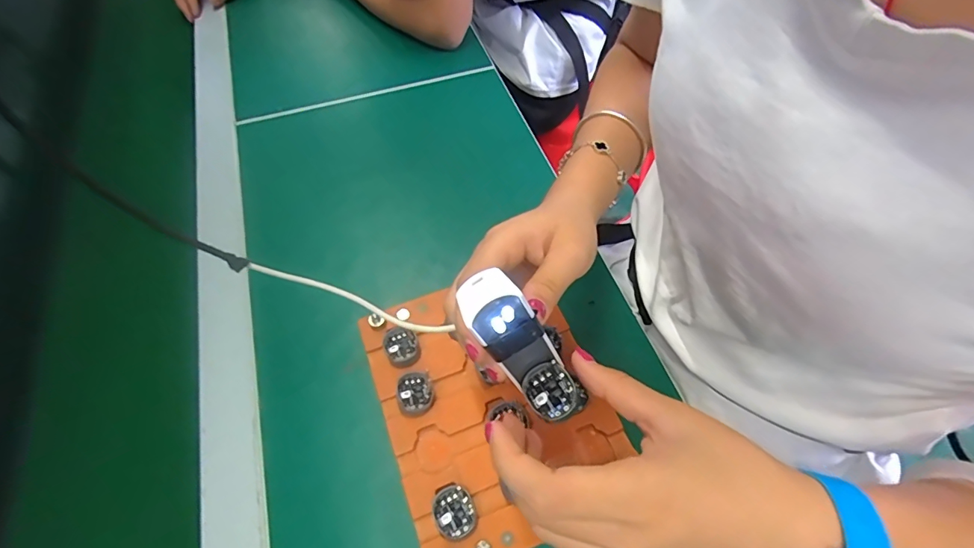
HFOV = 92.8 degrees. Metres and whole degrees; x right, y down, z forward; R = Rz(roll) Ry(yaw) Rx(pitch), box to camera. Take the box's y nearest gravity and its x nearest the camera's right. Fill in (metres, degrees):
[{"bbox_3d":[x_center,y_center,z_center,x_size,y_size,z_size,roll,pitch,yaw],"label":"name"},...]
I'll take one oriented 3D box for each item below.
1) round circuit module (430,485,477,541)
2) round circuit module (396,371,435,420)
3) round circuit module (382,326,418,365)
[{"bbox_3d":[-0.021,0.148,0.288,0.026,0.008,0.029,-34,63,-17],"label":"round circuit module"},{"bbox_3d":[-0.051,0.083,0.327,0.025,0.012,0.031,-18,60,-9],"label":"round circuit module"},{"bbox_3d":[-0.065,0.054,0.346,0.024,0.010,0.030,-40,65,-20],"label":"round circuit module"}]

